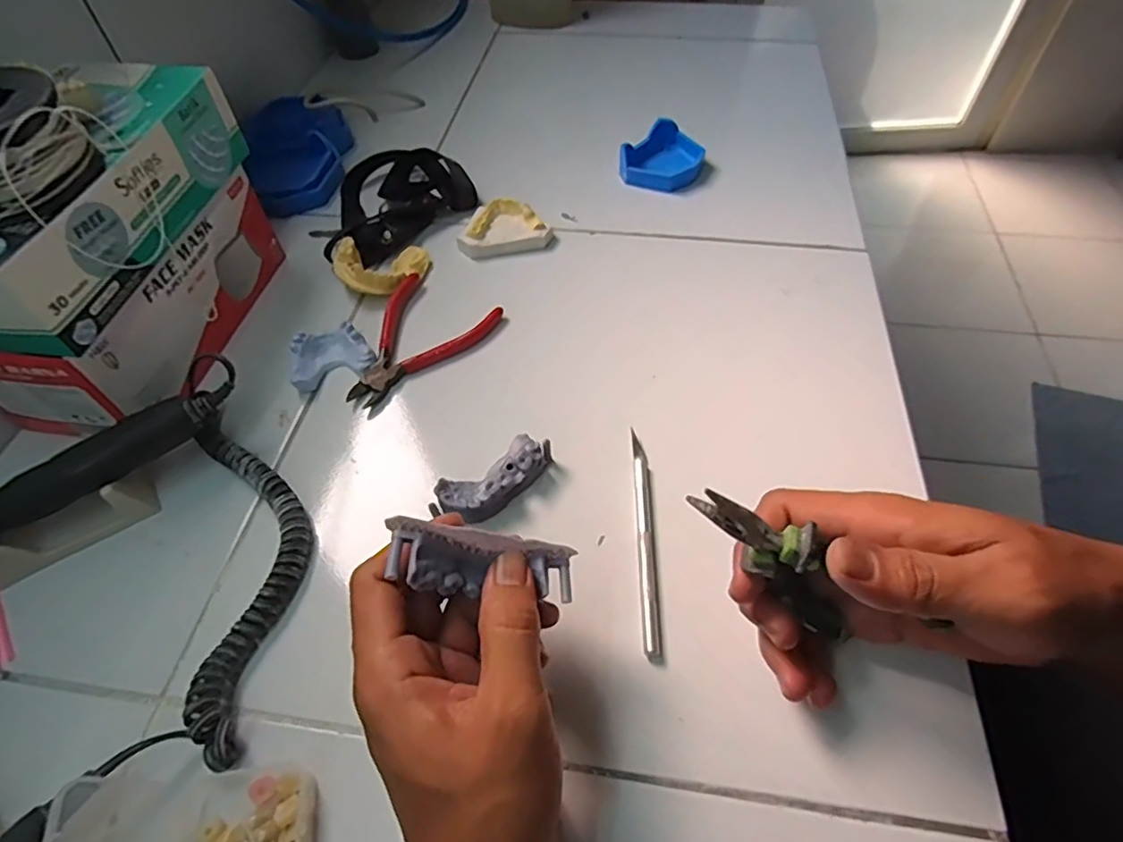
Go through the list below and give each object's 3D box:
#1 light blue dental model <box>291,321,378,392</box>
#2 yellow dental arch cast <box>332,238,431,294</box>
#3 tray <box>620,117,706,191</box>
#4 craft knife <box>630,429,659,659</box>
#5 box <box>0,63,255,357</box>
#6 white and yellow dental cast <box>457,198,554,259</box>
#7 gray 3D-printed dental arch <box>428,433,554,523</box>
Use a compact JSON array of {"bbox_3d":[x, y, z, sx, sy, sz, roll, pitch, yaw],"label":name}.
[{"bbox_3d":[-0.165,-0.048,0.430,0.055,0.020,0.040,-18,54,-11],"label":"light blue dental model"},{"bbox_3d":[-0.145,-0.123,0.481,0.073,0.023,0.056,-9,53,-4],"label":"yellow dental arch cast"},{"bbox_3d":[0.097,-0.251,0.569,0.072,0.026,0.081,11,54,10],"label":"tray"},{"bbox_3d":[0.048,0.064,0.347,0.010,0.008,0.136,0,53,3],"label":"craft knife"},{"bbox_3d":[-0.298,-0.138,0.367,0.113,0.064,0.206,3,53,5],"label":"box"},{"bbox_3d":[-0.050,-0.166,0.513,0.076,0.024,0.046,-13,54,-8],"label":"white and yellow dental cast"},{"bbox_3d":[-0.040,0.037,0.363,0.080,0.024,0.029,-35,59,-22],"label":"gray 3D-printed dental arch"}]

